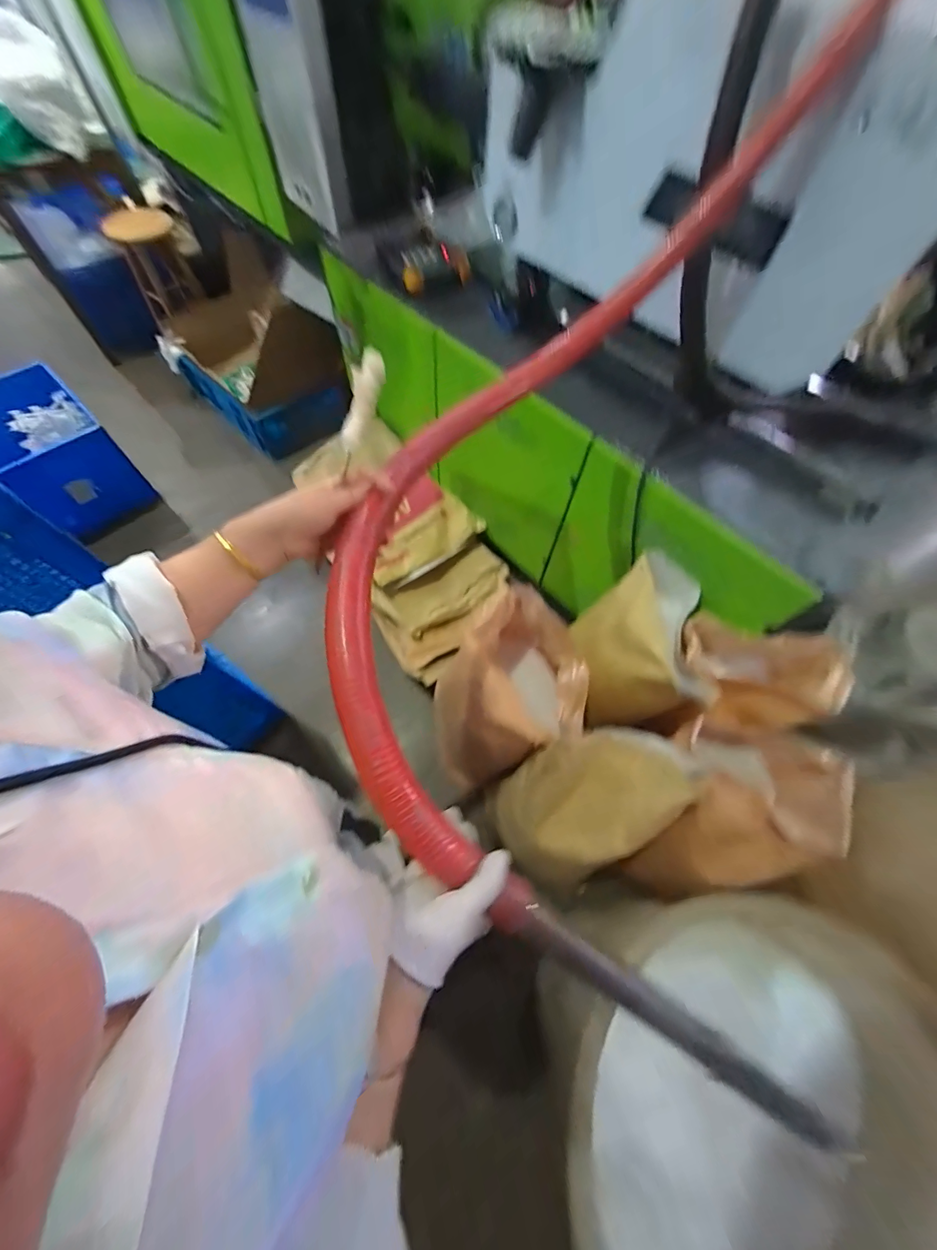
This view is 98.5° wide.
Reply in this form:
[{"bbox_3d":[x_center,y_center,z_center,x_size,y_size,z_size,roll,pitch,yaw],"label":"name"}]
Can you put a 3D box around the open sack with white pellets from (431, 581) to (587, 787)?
[{"bbox_3d":[0.094,0.223,1.196,0.399,0.642,0.373,-18,67,-10],"label":"open sack with white pellets"}]

